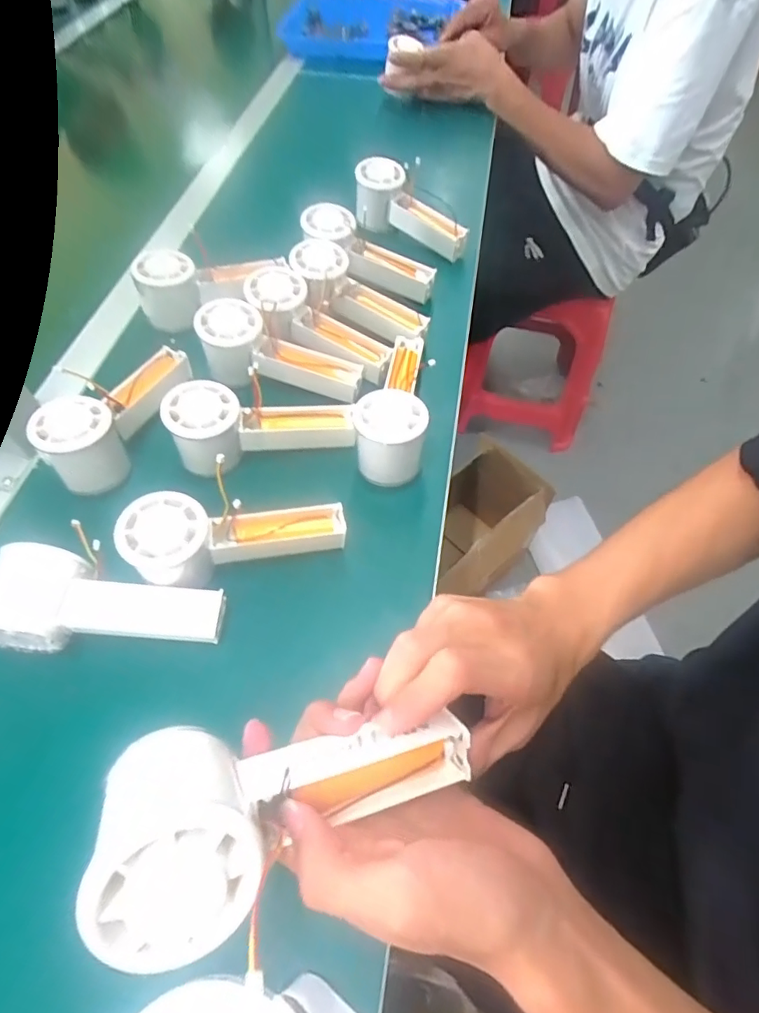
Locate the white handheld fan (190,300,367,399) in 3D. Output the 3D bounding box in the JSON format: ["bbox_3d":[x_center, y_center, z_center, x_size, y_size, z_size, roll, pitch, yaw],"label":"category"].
[{"bbox_3d":[-0.089,-0.140,0.467,0.149,0.055,0.053,12,59,7],"label":"white handheld fan"}]

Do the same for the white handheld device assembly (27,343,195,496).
[{"bbox_3d":[-0.221,-0.086,0.431,0.056,0.057,0.154,14,59,9],"label":"white handheld device assembly"}]

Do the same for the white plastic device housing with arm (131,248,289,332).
[{"bbox_3d":[-0.173,-0.225,0.523,0.135,0.061,0.049,-16,59,-10],"label":"white plastic device housing with arm"}]

